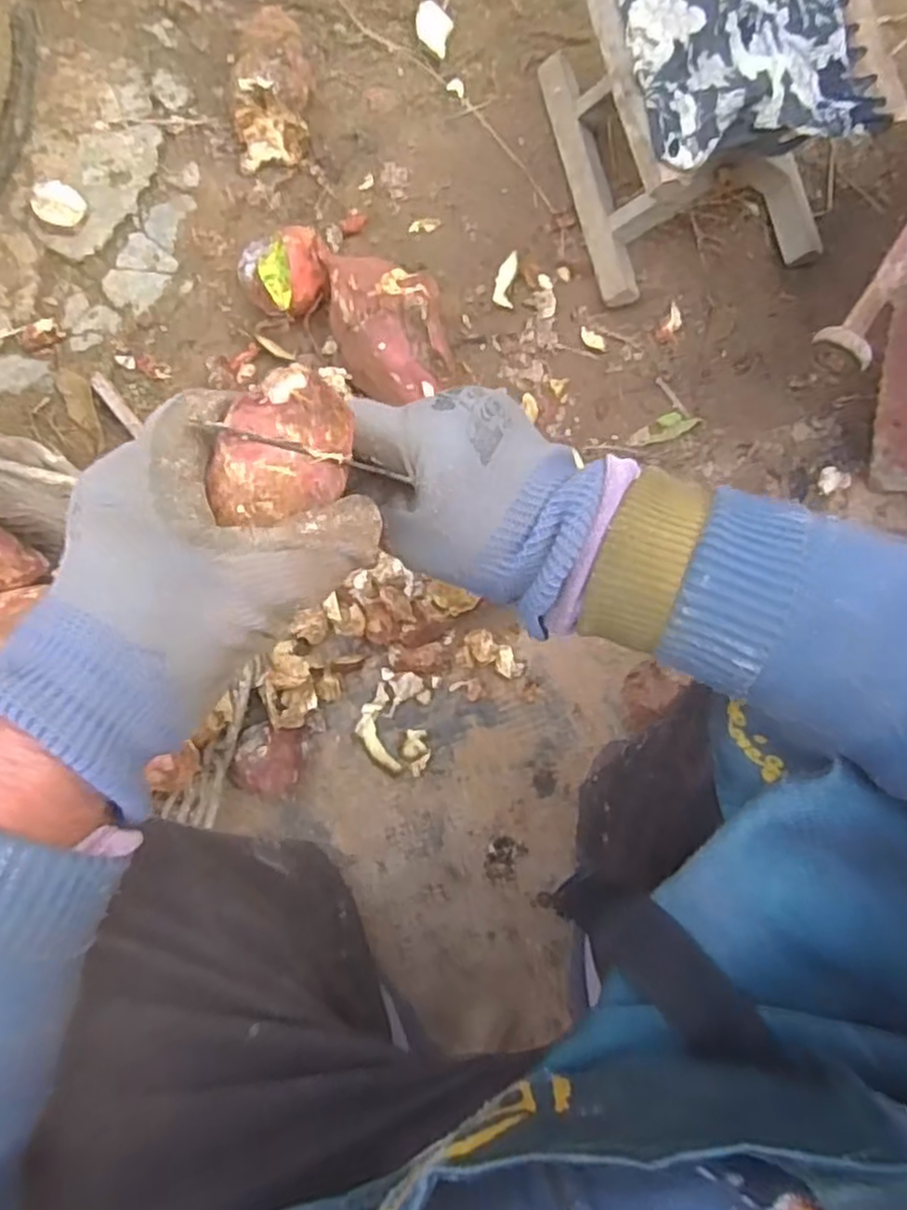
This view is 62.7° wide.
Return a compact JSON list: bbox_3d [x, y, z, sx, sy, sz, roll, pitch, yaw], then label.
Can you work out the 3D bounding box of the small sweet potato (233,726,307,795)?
[{"bbox_3d":[-0.165,0.141,0.676,0.059,0.056,0.057,0,79,1],"label":"small sweet potato"}]

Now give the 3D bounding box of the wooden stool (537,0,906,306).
[{"bbox_3d":[0.232,-0.476,0.704,0.224,0.225,0.288,-13,79,-1],"label":"wooden stool"}]

